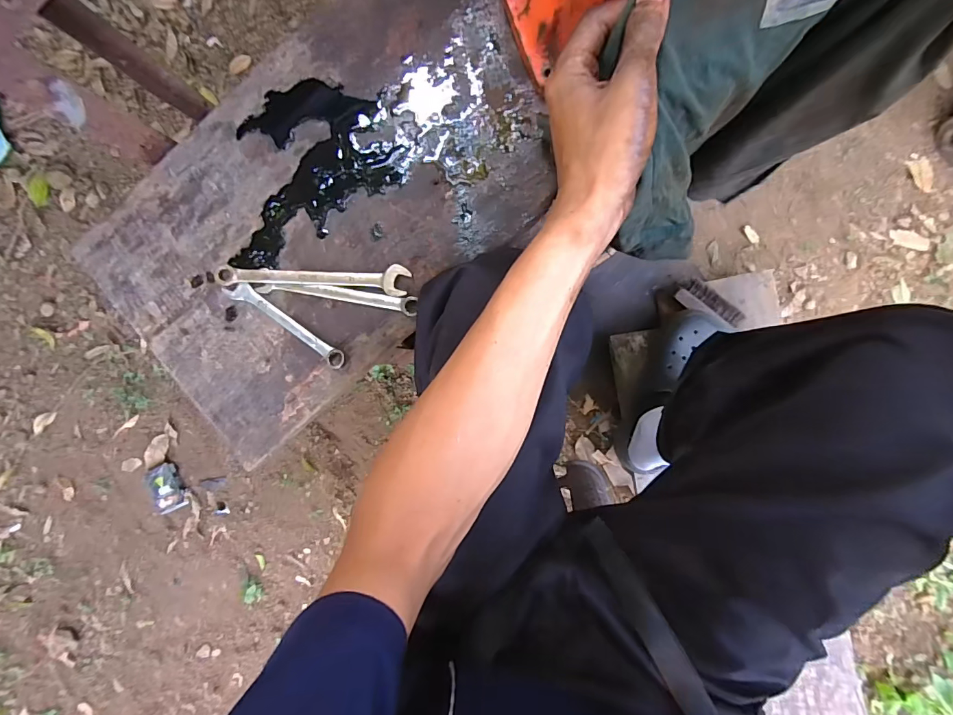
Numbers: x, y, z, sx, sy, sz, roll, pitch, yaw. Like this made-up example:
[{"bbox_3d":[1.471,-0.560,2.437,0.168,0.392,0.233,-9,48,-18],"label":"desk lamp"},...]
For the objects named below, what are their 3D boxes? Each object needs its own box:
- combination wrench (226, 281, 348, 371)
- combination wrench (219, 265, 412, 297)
[{"bbox_3d":[-0.184,-0.033,0.421,0.133,0.007,0.020,34,93,3],"label":"combination wrench"},{"bbox_3d":[-0.158,-0.076,0.413,0.186,0.015,0.027,3,91,4],"label":"combination wrench"}]

